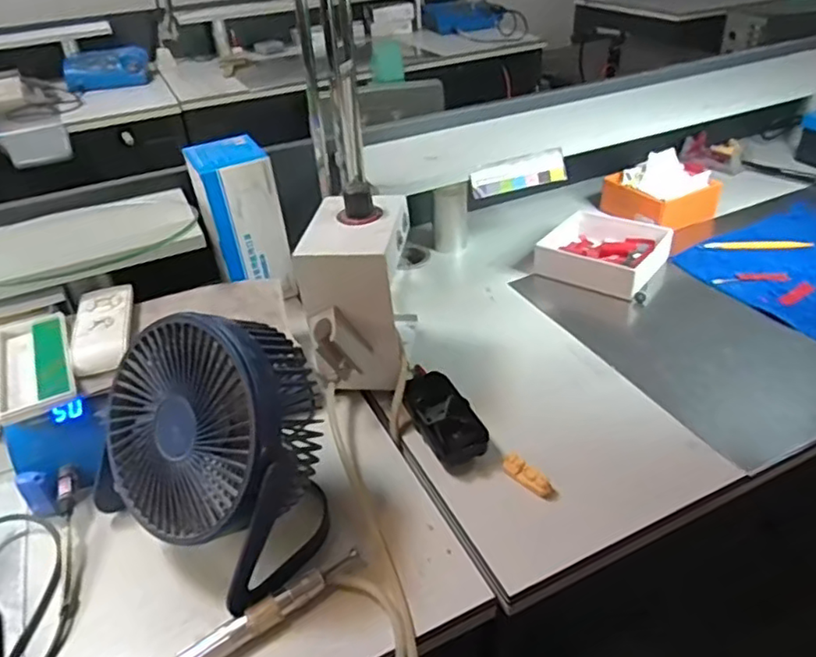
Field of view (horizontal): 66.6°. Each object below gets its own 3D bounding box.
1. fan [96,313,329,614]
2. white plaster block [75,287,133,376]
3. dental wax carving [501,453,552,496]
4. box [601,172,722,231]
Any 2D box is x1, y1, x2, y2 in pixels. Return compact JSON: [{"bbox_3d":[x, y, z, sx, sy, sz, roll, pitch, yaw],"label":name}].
[{"bbox_3d":[-0.144,0.078,0.491,0.174,0.177,0.167,18,41,28],"label":"fan"},{"bbox_3d":[-0.295,0.000,0.605,0.048,0.024,0.119,-13,37,-13],"label":"white plaster block"},{"bbox_3d":[0.102,0.126,0.535,0.016,0.017,0.048,-27,42,-28],"label":"dental wax carving"},{"bbox_3d":[0.379,-0.193,0.922,0.132,0.050,0.128,-17,38,-17],"label":"box"}]

